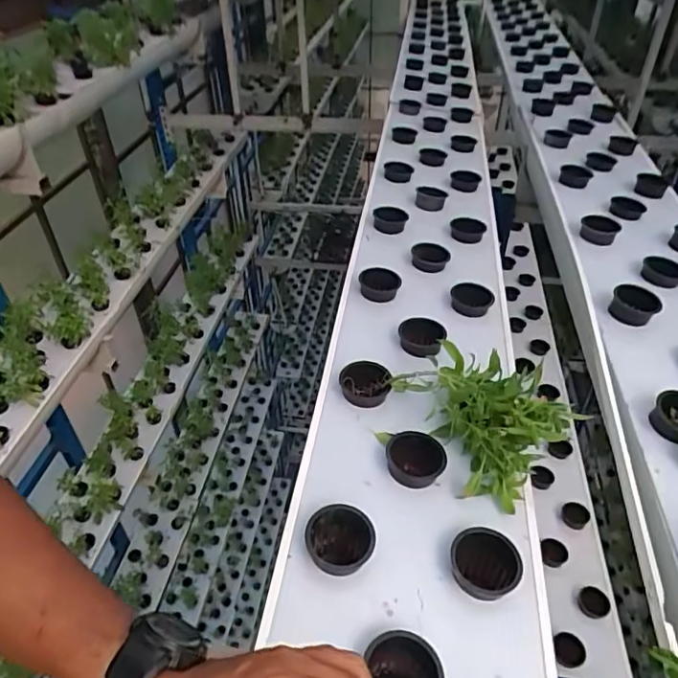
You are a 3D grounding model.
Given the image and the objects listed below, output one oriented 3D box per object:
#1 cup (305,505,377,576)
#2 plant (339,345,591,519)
[{"bbox_3d":[0.002,0.244,0.629,0.075,0.075,0.072,-1,40,1],"label":"cup"},{"bbox_3d":[0.154,0.079,0.746,0.176,0.108,0.294,-30,48,-29],"label":"plant"}]

